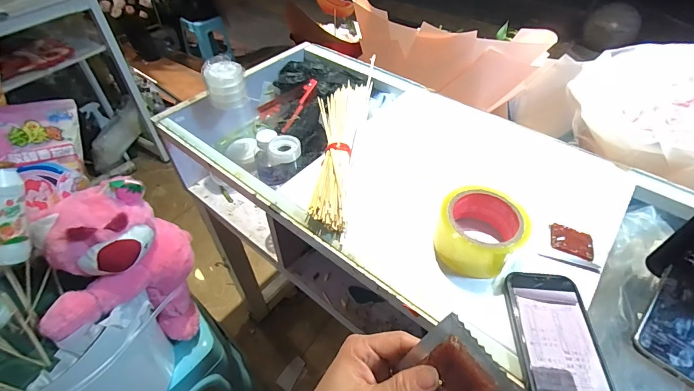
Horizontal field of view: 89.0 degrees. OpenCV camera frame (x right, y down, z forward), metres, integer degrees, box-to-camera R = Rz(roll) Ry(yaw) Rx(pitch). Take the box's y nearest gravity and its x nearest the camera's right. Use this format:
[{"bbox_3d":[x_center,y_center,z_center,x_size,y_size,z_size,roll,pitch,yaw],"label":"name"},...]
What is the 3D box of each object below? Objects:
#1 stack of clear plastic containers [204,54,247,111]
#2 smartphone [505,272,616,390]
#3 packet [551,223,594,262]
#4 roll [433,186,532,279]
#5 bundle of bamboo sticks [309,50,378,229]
[{"bbox_3d":[-0.222,-0.204,0.644,0.071,0.076,0.060,-14,49,-13],"label":"stack of clear plastic containers"},{"bbox_3d":[0.212,0.152,0.352,0.077,0.013,0.156,5,48,4],"label":"smartphone"},{"bbox_3d":[0.282,0.055,0.441,0.048,0.009,0.044,20,50,14],"label":"packet"},{"bbox_3d":[0.158,0.043,0.426,0.095,0.056,0.097,0,48,0],"label":"roll"},{"bbox_3d":[-0.010,-0.126,0.596,0.089,0.034,0.451,4,48,4],"label":"bundle of bamboo sticks"}]

